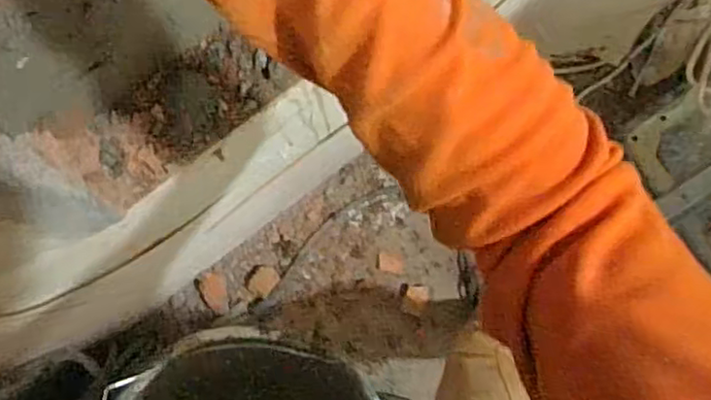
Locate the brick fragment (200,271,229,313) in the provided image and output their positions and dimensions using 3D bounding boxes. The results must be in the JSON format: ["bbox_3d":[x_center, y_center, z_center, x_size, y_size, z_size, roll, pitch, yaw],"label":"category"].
[{"bbox_3d":[-0.318,0.207,1.492,0.056,0.029,0.088,-6,86,0],"label":"brick fragment"}]

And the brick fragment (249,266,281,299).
[{"bbox_3d":[-0.210,0.189,1.527,0.056,0.014,0.072,30,87,2],"label":"brick fragment"}]

